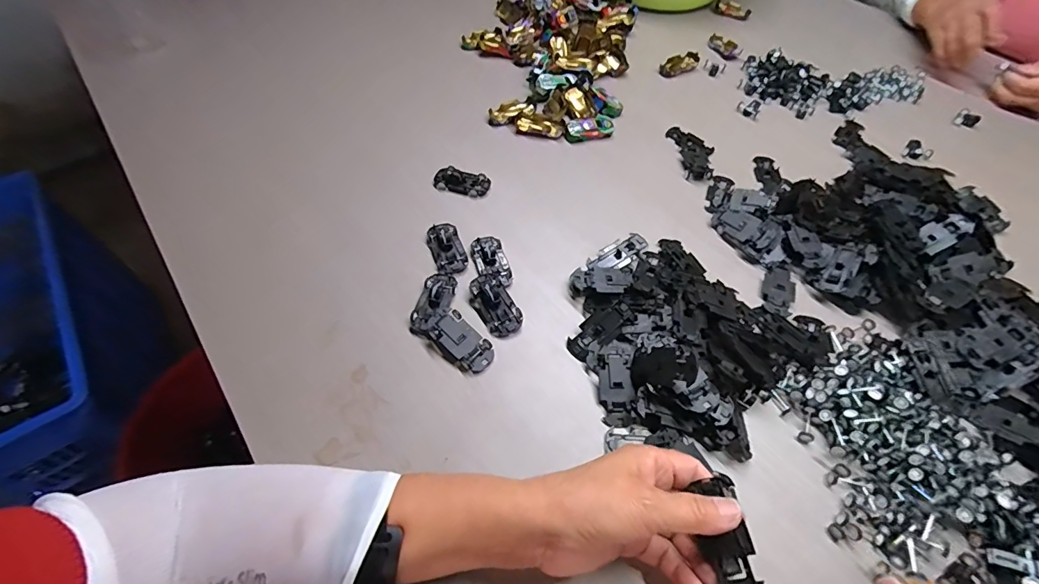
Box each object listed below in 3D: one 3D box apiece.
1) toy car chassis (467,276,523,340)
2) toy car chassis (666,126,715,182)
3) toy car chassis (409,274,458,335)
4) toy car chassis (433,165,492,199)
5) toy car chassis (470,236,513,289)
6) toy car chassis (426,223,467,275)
[{"bbox_3d":[-0.024,0.011,0.423,0.033,0.016,0.066,-27,60,-19],"label":"toy car chassis"},{"bbox_3d":[0.226,-0.180,0.570,0.050,0.014,0.101,-4,55,-5],"label":"toy car chassis"},{"bbox_3d":[-0.080,0.010,0.423,0.031,0.014,0.069,12,55,7],"label":"toy car chassis"},{"bbox_3d":[-0.067,-0.128,0.525,0.066,0.015,0.029,10,55,5],"label":"toy car chassis"},{"bbox_3d":[-0.028,-0.030,0.456,0.033,0.008,0.065,-17,57,-13],"label":"toy car chassis"},{"bbox_3d":[-0.075,-0.046,0.464,0.032,0.008,0.062,-17,57,-13],"label":"toy car chassis"}]

